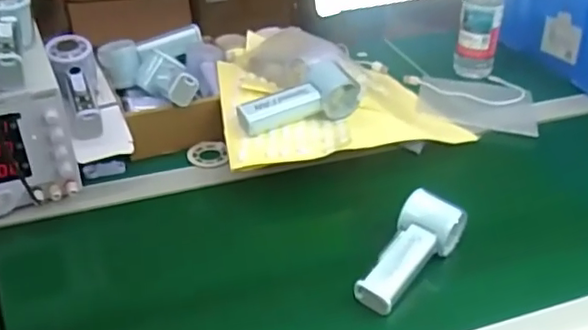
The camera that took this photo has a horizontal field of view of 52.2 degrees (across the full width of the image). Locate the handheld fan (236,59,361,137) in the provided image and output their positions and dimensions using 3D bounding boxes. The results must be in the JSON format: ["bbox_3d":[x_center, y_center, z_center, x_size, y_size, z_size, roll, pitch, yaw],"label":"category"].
[{"bbox_3d":[0.000,-0.088,0.758,0.151,0.049,0.070,-13,37,-21],"label":"handheld fan"}]

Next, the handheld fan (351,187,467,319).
[{"bbox_3d":[0.117,0.093,0.625,0.059,0.040,0.142,26,57,32],"label":"handheld fan"}]

